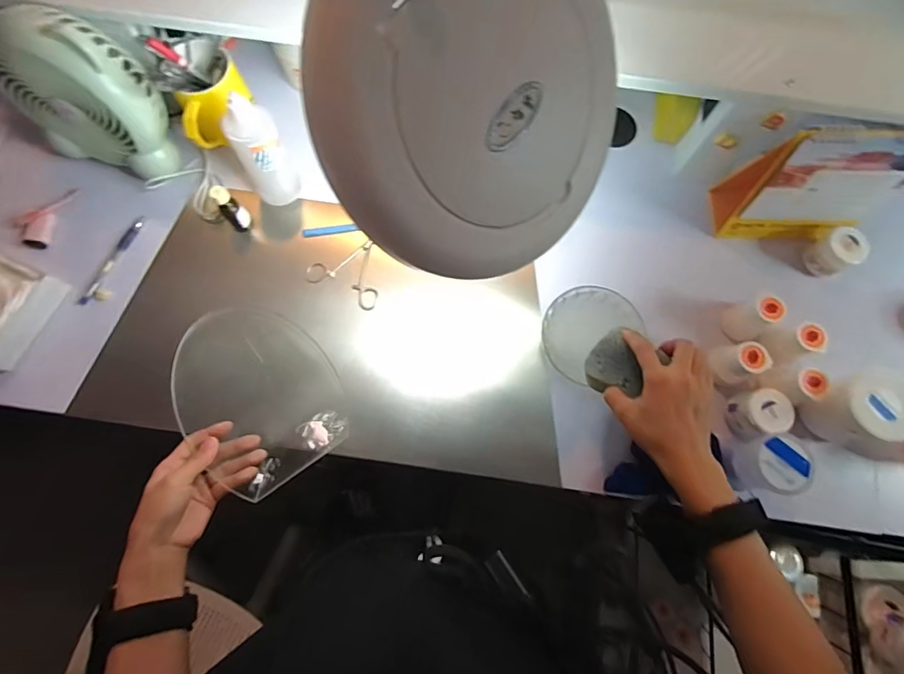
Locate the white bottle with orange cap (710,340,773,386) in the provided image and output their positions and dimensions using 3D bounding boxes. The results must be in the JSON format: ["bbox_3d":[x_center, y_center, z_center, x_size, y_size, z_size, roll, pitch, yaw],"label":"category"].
[{"bbox_3d":[0.341,0.030,0.548,0.039,0.062,0.046,-14,76,-4],"label":"white bottle with orange cap"}]

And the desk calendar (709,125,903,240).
[{"bbox_3d":[0.430,-0.185,0.551,0.188,0.163,0.068,0,75,-1],"label":"desk calendar"}]

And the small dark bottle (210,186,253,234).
[{"bbox_3d":[-0.278,-0.159,0.589,0.021,0.089,0.023,22,76,5],"label":"small dark bottle"}]

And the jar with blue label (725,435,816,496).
[{"bbox_3d":[0.350,0.141,0.509,0.060,0.068,0.059,0,75,-1],"label":"jar with blue label"}]

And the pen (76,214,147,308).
[{"bbox_3d":[-0.450,-0.102,0.608,0.018,0.012,0.136,26,76,6],"label":"pen"}]

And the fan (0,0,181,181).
[{"bbox_3d":[-0.445,-0.291,0.559,0.175,0.189,0.092,19,76,4],"label":"fan"}]

